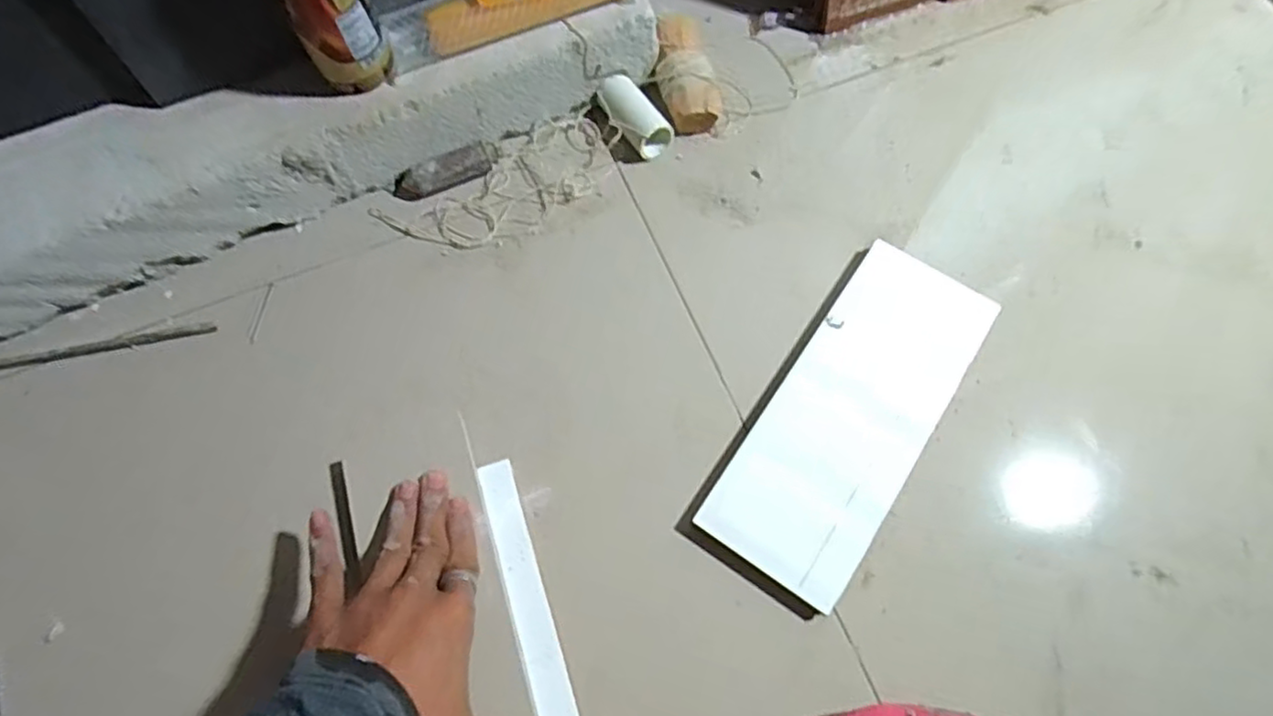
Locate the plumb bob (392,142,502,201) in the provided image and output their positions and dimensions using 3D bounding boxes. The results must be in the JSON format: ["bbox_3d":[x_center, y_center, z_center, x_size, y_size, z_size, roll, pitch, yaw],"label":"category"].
[{"bbox_3d":[-0.152,-0.150,0.531,0.086,0.025,0.025,-21,70,-6],"label":"plumb bob"}]

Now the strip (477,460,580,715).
[{"bbox_3d":[-0.068,0.147,0.415,0.025,0.013,0.169,-18,68,-5],"label":"strip"}]

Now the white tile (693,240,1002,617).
[{"bbox_3d":[0.147,0.037,0.454,0.102,0.014,0.244,32,73,13],"label":"white tile"}]

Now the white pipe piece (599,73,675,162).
[{"bbox_3d":[-0.003,-0.195,0.539,0.033,0.030,0.066,-36,80,1],"label":"white pipe piece"}]

